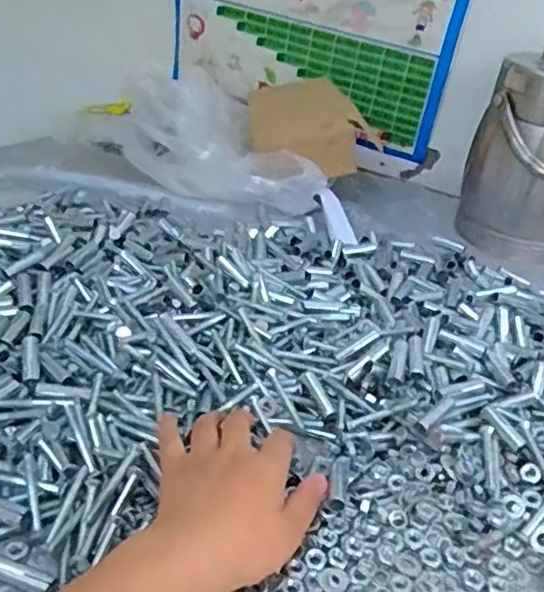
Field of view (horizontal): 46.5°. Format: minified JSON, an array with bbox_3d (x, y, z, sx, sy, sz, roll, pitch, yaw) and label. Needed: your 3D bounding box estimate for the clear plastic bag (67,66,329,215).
[{"bbox_3d":[-0.089,-0.193,0.797,0.300,0.111,0.139,23,35,22],"label":"clear plastic bag"}]

